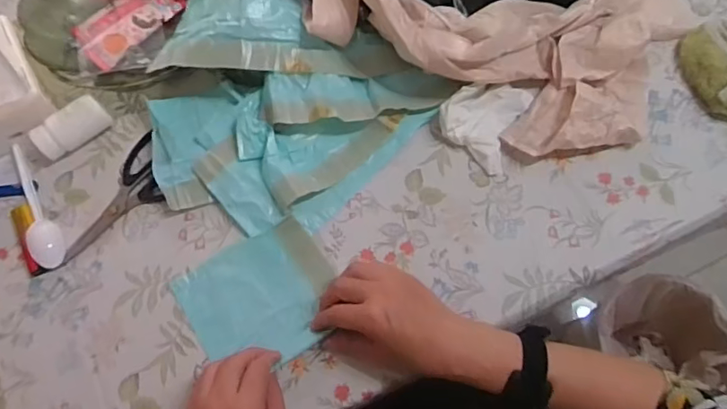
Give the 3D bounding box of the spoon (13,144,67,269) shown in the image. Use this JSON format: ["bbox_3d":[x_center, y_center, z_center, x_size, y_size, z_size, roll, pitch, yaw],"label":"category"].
[{"bbox_3d":[-0.352,-0.001,0.567,0.029,0.017,0.156,-27,69,-8],"label":"spoon"}]

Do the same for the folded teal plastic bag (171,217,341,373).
[{"bbox_3d":[-0.100,0.090,0.519,0.142,0.020,0.129,-30,70,-9],"label":"folded teal plastic bag"}]

